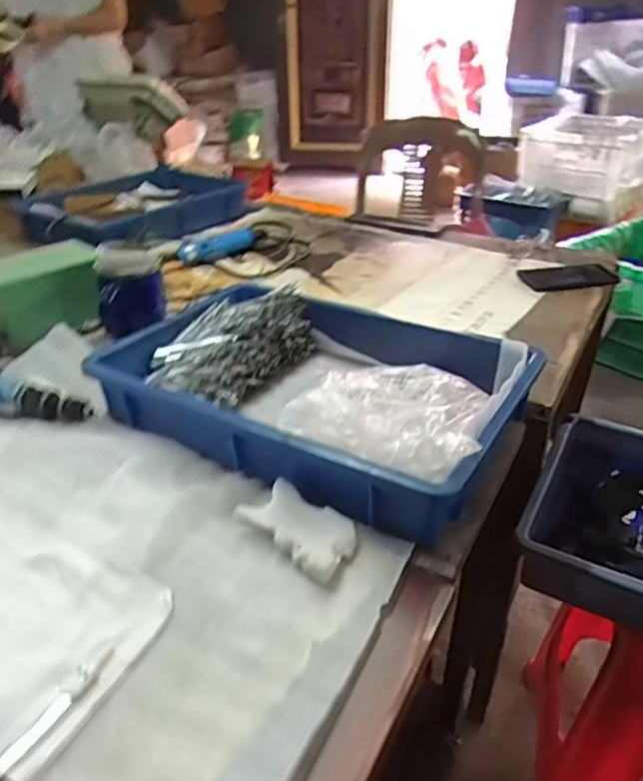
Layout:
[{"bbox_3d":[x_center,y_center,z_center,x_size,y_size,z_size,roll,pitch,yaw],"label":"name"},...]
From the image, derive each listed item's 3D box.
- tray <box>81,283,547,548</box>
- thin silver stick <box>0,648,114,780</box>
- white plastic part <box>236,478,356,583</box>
[{"bbox_3d":[0.000,-0.016,0.665,0.403,0.084,0.299,16,34,27],"label":"tray"},{"bbox_3d":[-0.181,0.213,0.380,0.017,0.007,0.125,13,33,22],"label":"thin silver stick"},{"bbox_3d":[-0.019,0.115,0.517,0.096,0.029,0.055,23,37,35],"label":"white plastic part"}]

